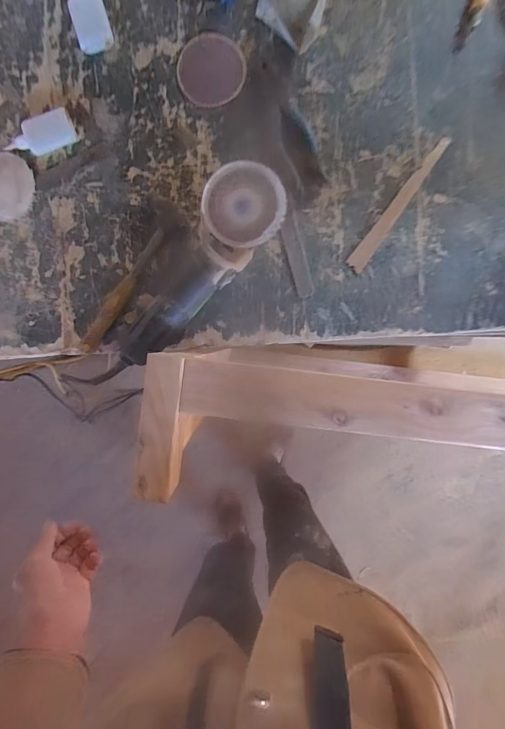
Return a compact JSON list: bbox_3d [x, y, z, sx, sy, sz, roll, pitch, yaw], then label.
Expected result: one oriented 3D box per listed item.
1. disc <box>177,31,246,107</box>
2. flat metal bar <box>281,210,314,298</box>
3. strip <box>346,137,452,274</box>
[{"bbox_3d":[-0.058,-0.411,0.516,0.090,0.004,0.095,0,94,0],"label":"disc"},{"bbox_3d":[0.063,-0.156,0.529,0.025,0.004,0.120,-15,94,1],"label":"flat metal bar"},{"bbox_3d":[0.205,-0.224,0.521,0.025,0.006,0.211,35,93,-2],"label":"strip"}]

